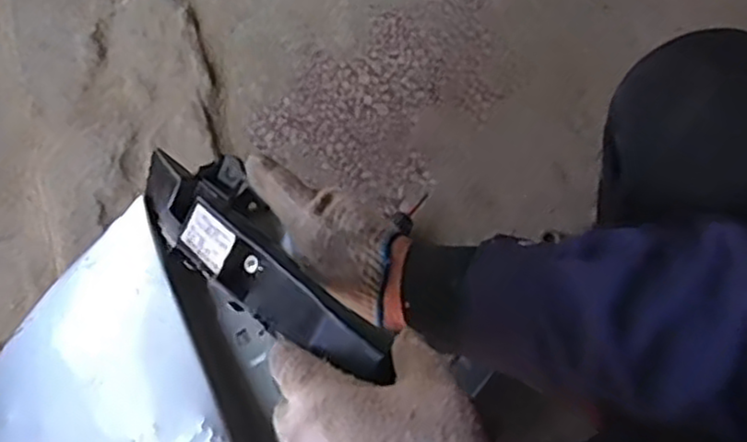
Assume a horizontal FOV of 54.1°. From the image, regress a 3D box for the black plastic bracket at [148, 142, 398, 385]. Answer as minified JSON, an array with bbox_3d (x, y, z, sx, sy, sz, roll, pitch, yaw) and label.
[{"bbox_3d":[-0.079,0.024,0.499,0.070,0.040,0.252,-43,55,-12],"label":"black plastic bracket"}]

